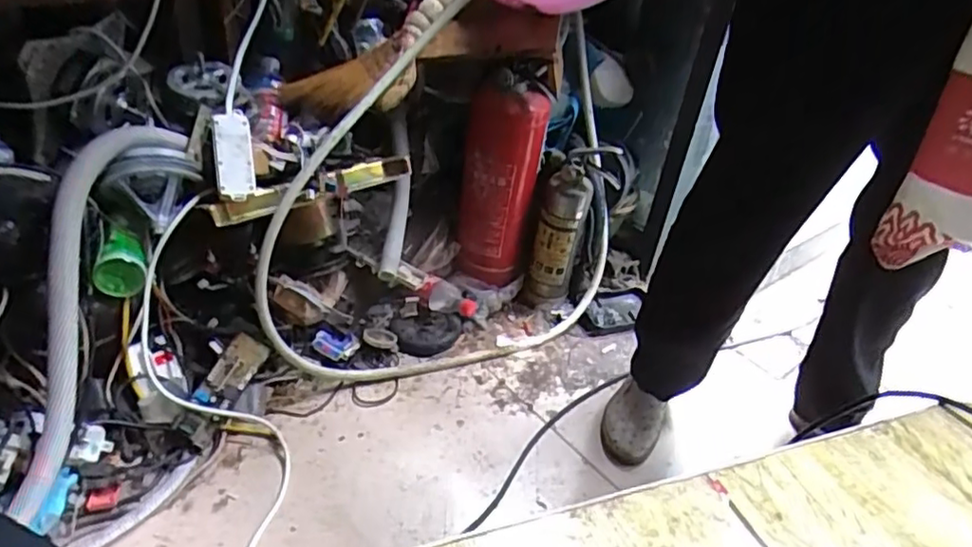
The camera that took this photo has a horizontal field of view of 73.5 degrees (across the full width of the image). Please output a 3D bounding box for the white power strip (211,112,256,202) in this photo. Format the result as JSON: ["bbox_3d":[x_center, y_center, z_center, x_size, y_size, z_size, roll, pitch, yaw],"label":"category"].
[{"bbox_3d":[-0.377,-0.179,0.973,0.053,0.033,0.137,-5,79,-16],"label":"white power strip"}]

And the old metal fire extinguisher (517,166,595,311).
[{"bbox_3d":[0.140,-0.064,1.302,0.094,0.295,0.070,13,37,8],"label":"old metal fire extinguisher"}]

